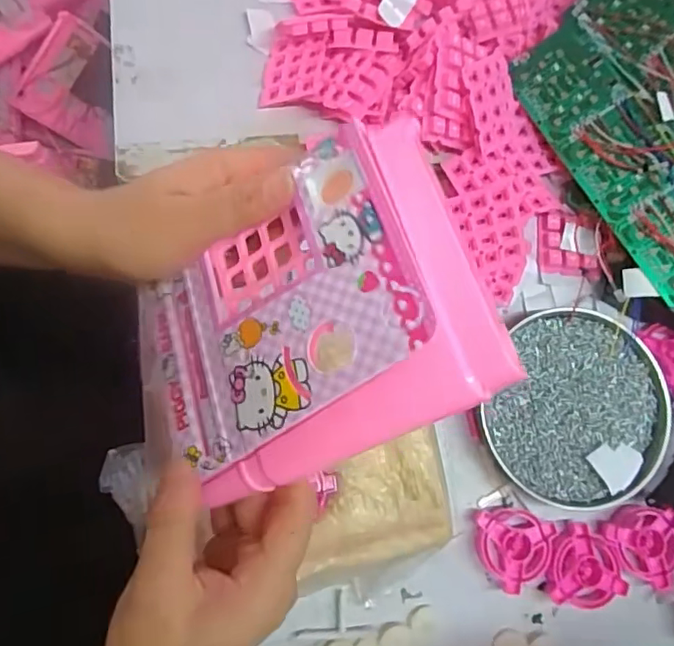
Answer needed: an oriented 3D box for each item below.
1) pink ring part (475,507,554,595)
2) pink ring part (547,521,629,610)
[{"bbox_3d":[0.118,0.151,0.382,0.054,0.016,0.052,1,79,-4],"label":"pink ring part"},{"bbox_3d":[0.171,0.173,0.381,0.051,0.012,0.052,37,79,3],"label":"pink ring part"}]

